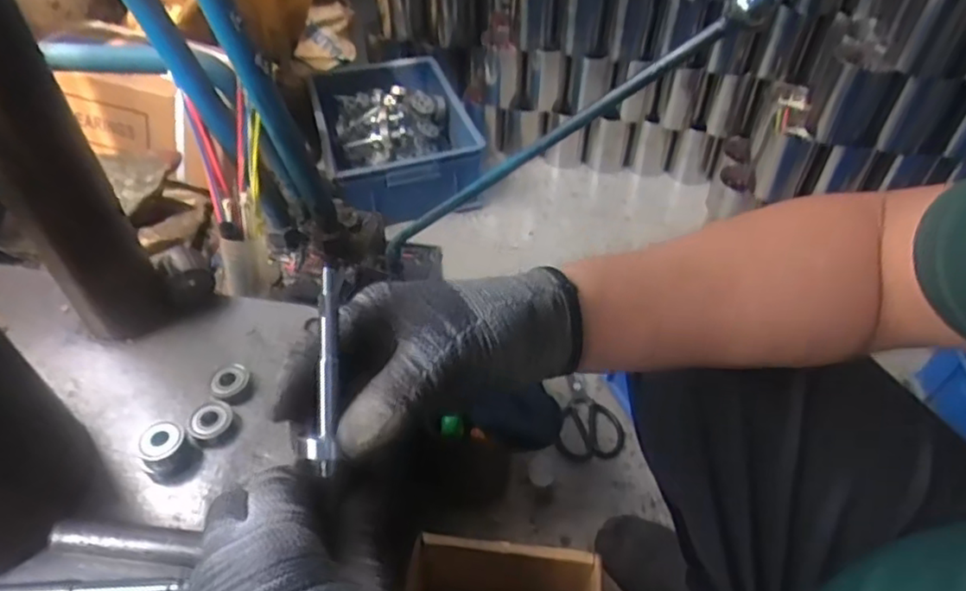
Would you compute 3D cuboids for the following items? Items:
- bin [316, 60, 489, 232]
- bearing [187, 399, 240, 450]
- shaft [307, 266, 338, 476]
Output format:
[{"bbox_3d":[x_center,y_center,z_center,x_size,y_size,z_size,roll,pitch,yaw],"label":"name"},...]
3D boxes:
[{"bbox_3d":[-0.185,-0.345,1.365,0.310,0.146,0.423,-10,47,-9],"label":"bin"},{"bbox_3d":[-0.192,0.092,0.458,0.031,0.013,0.034,0,46,0],"label":"bearing"},{"bbox_3d":[-0.076,0.036,0.313,0.013,0.015,0.098,0,83,0],"label":"shaft"}]

